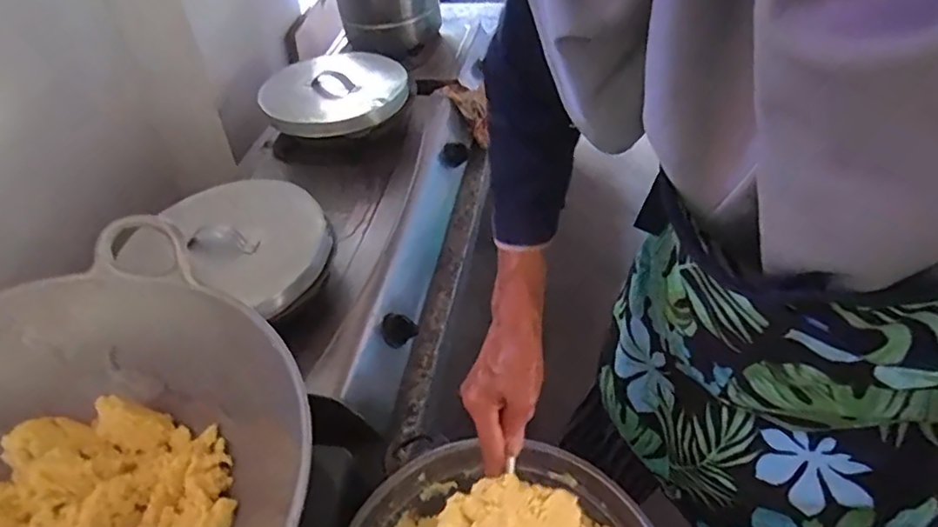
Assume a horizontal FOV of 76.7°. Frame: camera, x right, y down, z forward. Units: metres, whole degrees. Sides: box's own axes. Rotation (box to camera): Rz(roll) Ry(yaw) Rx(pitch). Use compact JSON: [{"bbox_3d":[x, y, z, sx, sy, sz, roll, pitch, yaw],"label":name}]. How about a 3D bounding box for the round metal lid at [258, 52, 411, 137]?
[{"bbox_3d":[-0.237,-0.326,1.078,0.251,0.048,0.267,-4,44,-1],"label":"round metal lid"}]

